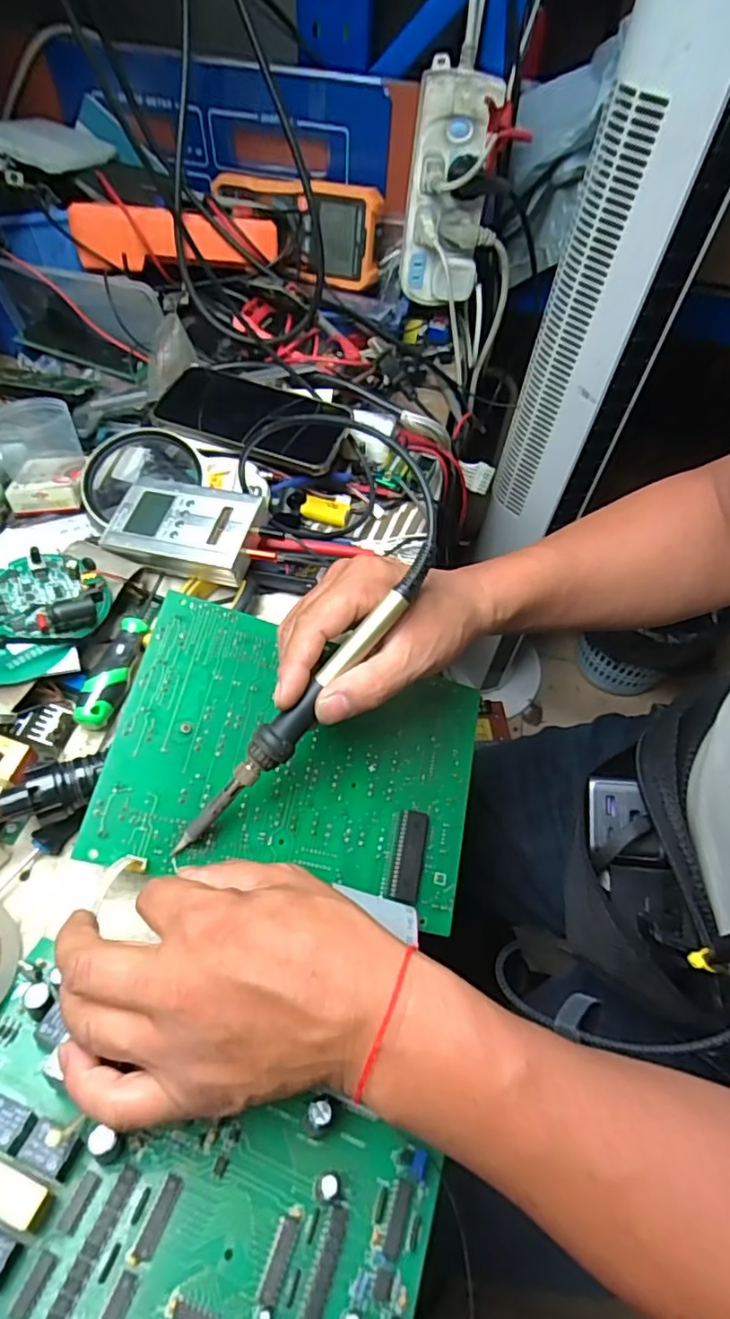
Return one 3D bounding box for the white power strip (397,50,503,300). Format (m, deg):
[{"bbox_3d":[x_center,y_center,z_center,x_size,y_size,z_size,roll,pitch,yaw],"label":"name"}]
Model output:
[{"bbox_3d":[0.080,-0.446,0.581,0.077,0.177,0.050,9,55,1],"label":"white power strip"}]

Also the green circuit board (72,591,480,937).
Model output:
[{"bbox_3d":[-0.034,0.060,0.360,0.216,0.009,0.152,18,68,-14],"label":"green circuit board"}]

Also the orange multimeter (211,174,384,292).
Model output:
[{"bbox_3d":[-0.070,-0.444,0.616,0.173,0.075,0.058,9,55,1],"label":"orange multimeter"}]

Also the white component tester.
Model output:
[{"bbox_3d":[-0.132,-0.099,0.436,0.106,0.022,0.065,15,55,5],"label":"white component tester"}]

